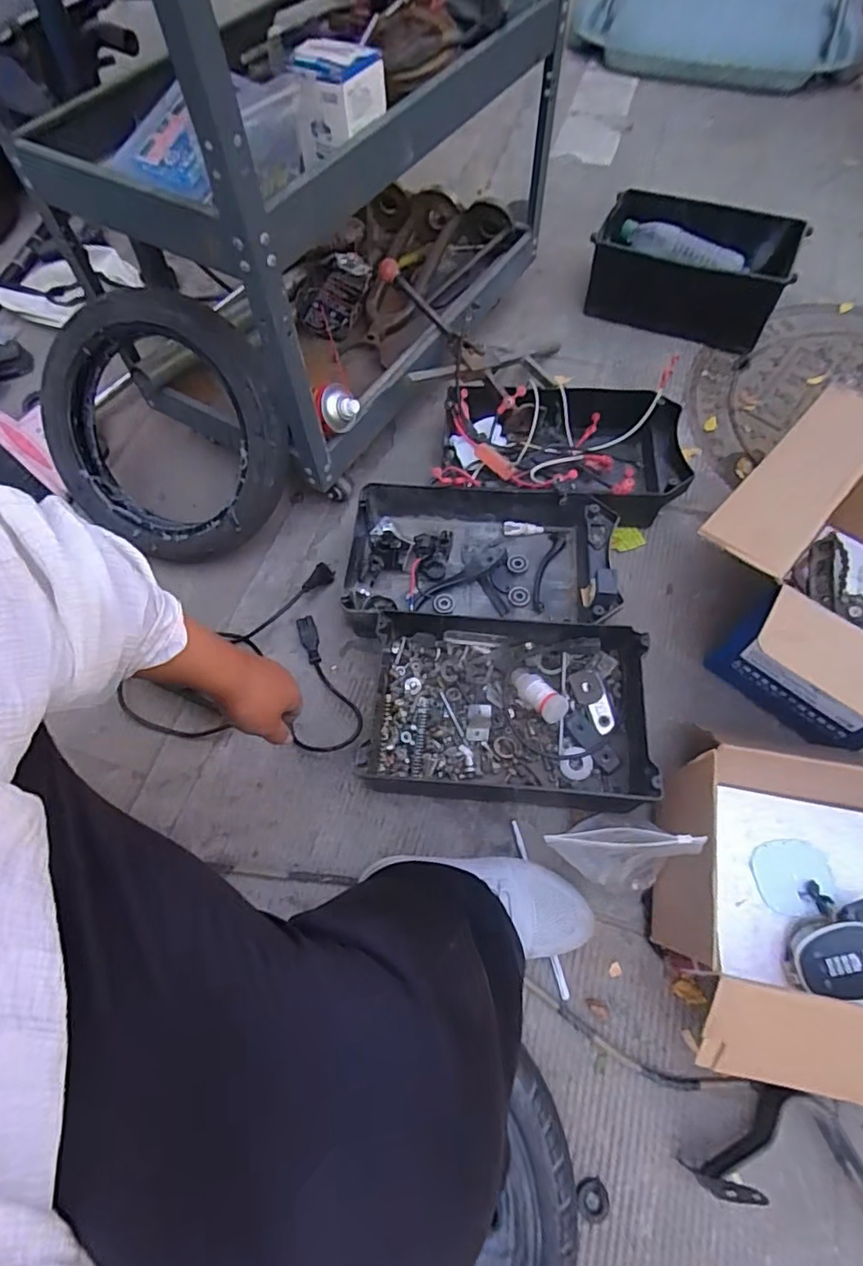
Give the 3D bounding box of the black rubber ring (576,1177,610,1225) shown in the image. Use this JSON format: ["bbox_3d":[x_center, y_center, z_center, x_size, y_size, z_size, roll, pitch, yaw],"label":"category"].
[{"bbox_3d":[0.147,0.516,0.528,0.029,0.006,0.029,-22,64,-9],"label":"black rubber ring"}]

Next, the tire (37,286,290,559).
[{"bbox_3d":[-0.345,-0.274,0.783,0.330,0.319,0.068,44,24,-12],"label":"tire"}]

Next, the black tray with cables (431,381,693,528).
[{"bbox_3d":[0.197,-0.275,0.895,0.355,0.091,0.236,5,63,5],"label":"black tray with cables"}]

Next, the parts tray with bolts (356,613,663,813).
[{"bbox_3d":[0.095,0.095,0.712,0.339,0.077,0.215,3,62,3],"label":"parts tray with bolts"}]

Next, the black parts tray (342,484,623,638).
[{"bbox_3d":[0.066,-0.099,0.801,0.351,0.104,0.219,0,62,2],"label":"black parts tray"}]

